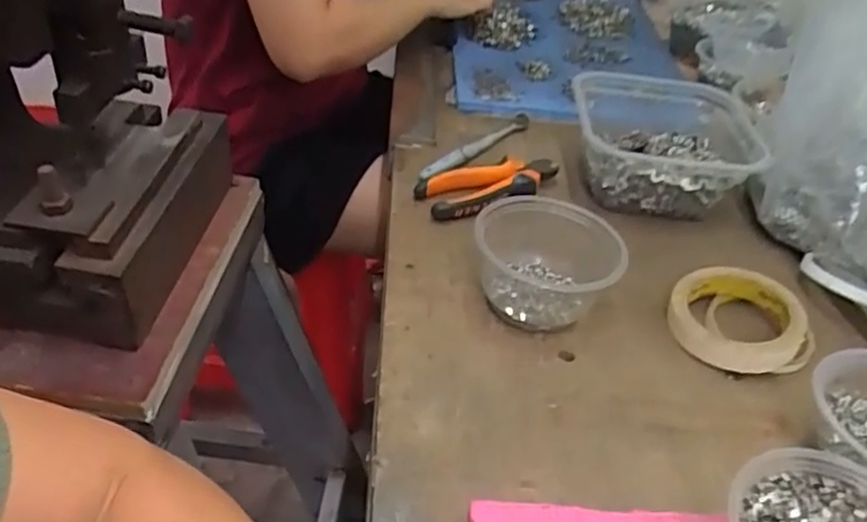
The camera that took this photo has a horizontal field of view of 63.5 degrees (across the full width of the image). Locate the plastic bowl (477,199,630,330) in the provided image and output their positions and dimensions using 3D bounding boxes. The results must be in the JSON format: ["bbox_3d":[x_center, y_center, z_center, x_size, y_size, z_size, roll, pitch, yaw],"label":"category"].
[{"bbox_3d":[0.088,0.001,0.553,0.108,0.059,0.113,5,39,-4],"label":"plastic bowl"}]

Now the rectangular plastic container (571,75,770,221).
[{"bbox_3d":[0.238,-0.125,0.715,0.190,0.066,0.186,11,39,3],"label":"rectangular plastic container"}]

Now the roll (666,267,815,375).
[{"bbox_3d":[0.241,0.046,0.559,0.102,0.030,0.102,5,39,-4],"label":"roll"}]

